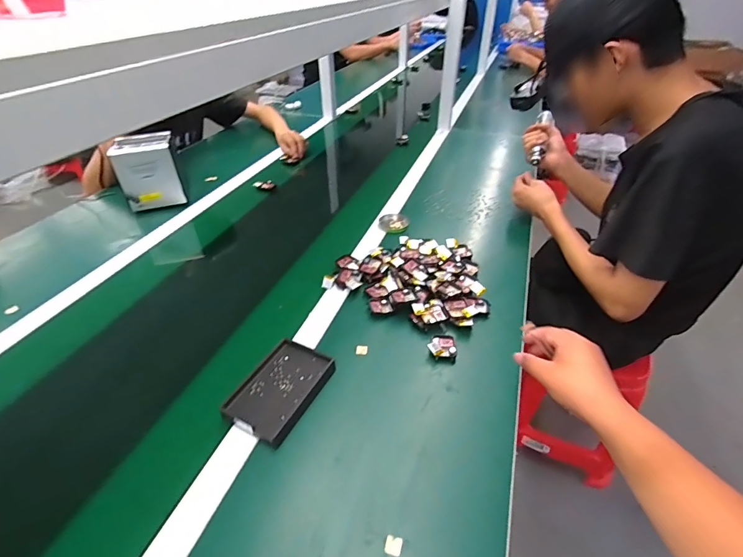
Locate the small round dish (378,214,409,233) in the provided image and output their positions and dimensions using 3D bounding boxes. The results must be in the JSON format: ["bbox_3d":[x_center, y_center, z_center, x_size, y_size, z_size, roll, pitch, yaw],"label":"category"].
[{"bbox_3d":[0.051,-0.122,0.872,0.067,0.017,0.059,-4,38,-7],"label":"small round dish"}]

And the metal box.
[{"bbox_3d":[-0.526,-0.253,0.938,0.132,0.147,0.124,-14,40,-19],"label":"metal box"}]

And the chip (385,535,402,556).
[{"bbox_3d":[0.023,0.270,0.395,0.017,0.004,0.017,6,40,9],"label":"chip"}]

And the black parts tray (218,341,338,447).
[{"bbox_3d":[-0.121,0.149,0.529,0.093,0.022,0.138,17,41,20],"label":"black parts tray"}]

